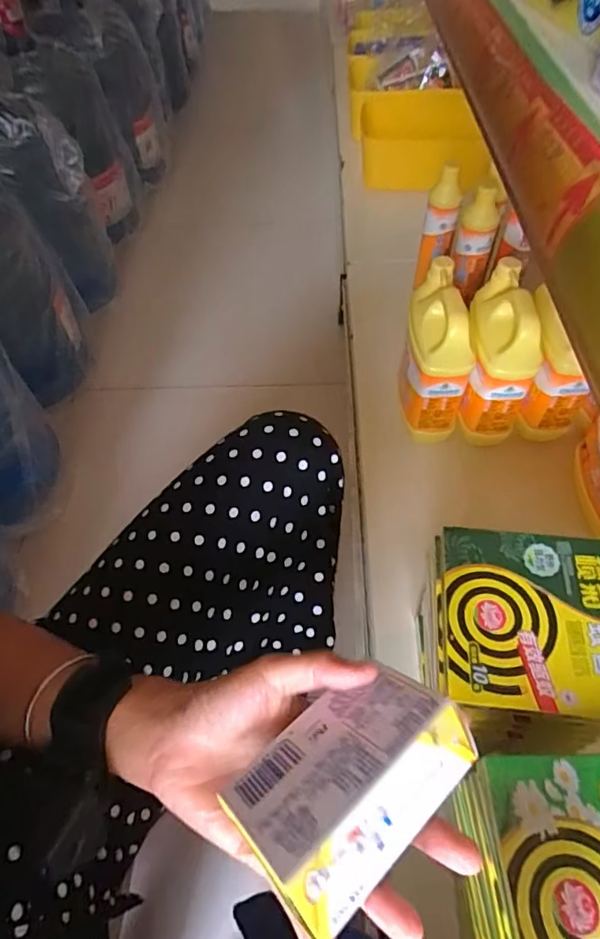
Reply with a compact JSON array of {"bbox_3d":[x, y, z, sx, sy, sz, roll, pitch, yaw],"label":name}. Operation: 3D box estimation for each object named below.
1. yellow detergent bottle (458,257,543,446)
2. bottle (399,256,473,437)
[{"bbox_3d":[0.260,-0.148,0.684,0.081,0.204,0.121,6,57,6],"label":"yellow detergent bottle"},{"bbox_3d":[0.178,-0.153,0.698,0.069,0.192,0.130,0,56,2],"label":"bottle"}]

